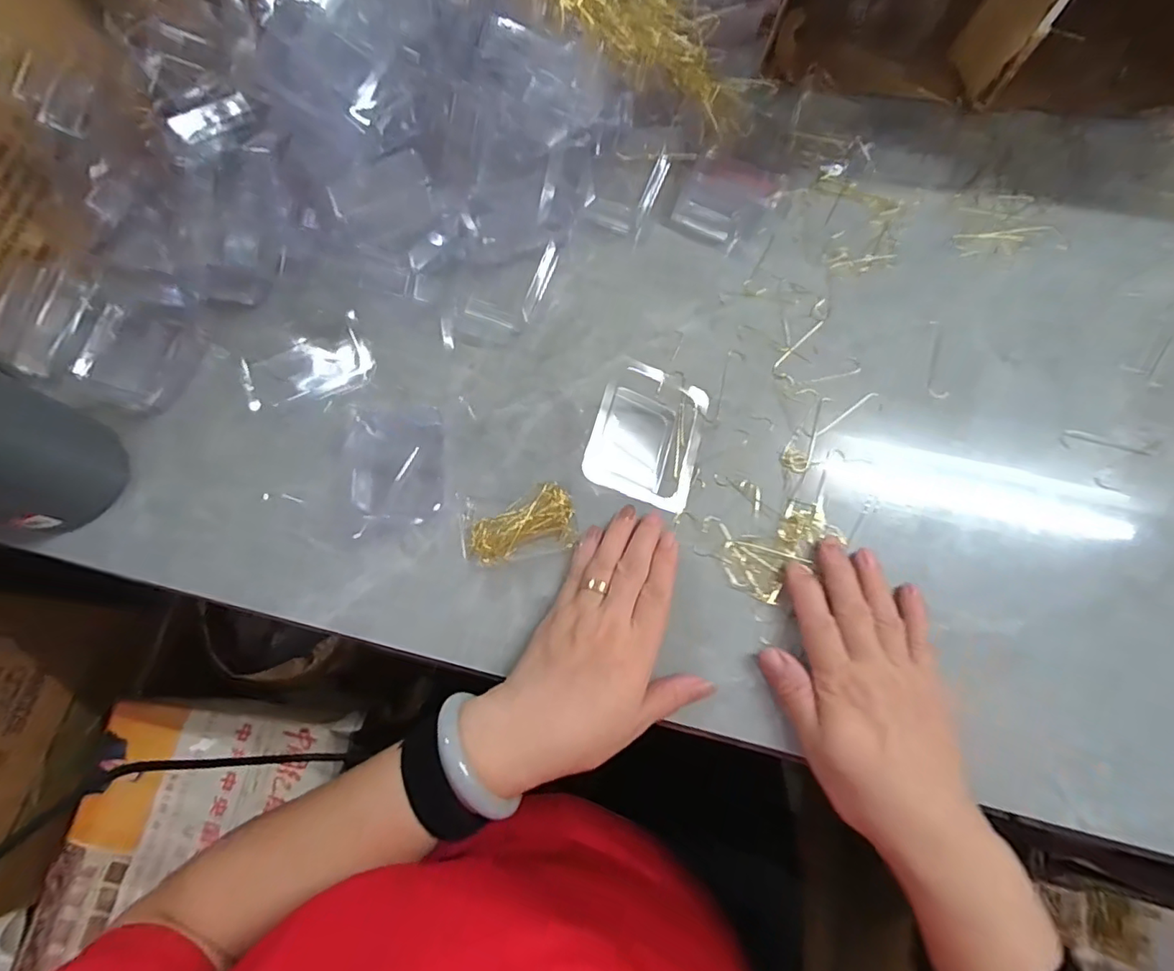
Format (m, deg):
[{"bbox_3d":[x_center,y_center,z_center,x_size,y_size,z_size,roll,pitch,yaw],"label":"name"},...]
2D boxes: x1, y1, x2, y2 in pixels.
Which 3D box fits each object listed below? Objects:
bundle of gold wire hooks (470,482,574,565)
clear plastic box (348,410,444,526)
[{"bbox_3d":[-0.043,0.029,0.377,0.071,0.013,0.036,-28,74,-7],"label":"bundle of gold wire hooks"},{"bbox_3d":[-0.132,-0.015,0.391,0.063,0.014,0.080,-5,73,-1],"label":"clear plastic box"}]

